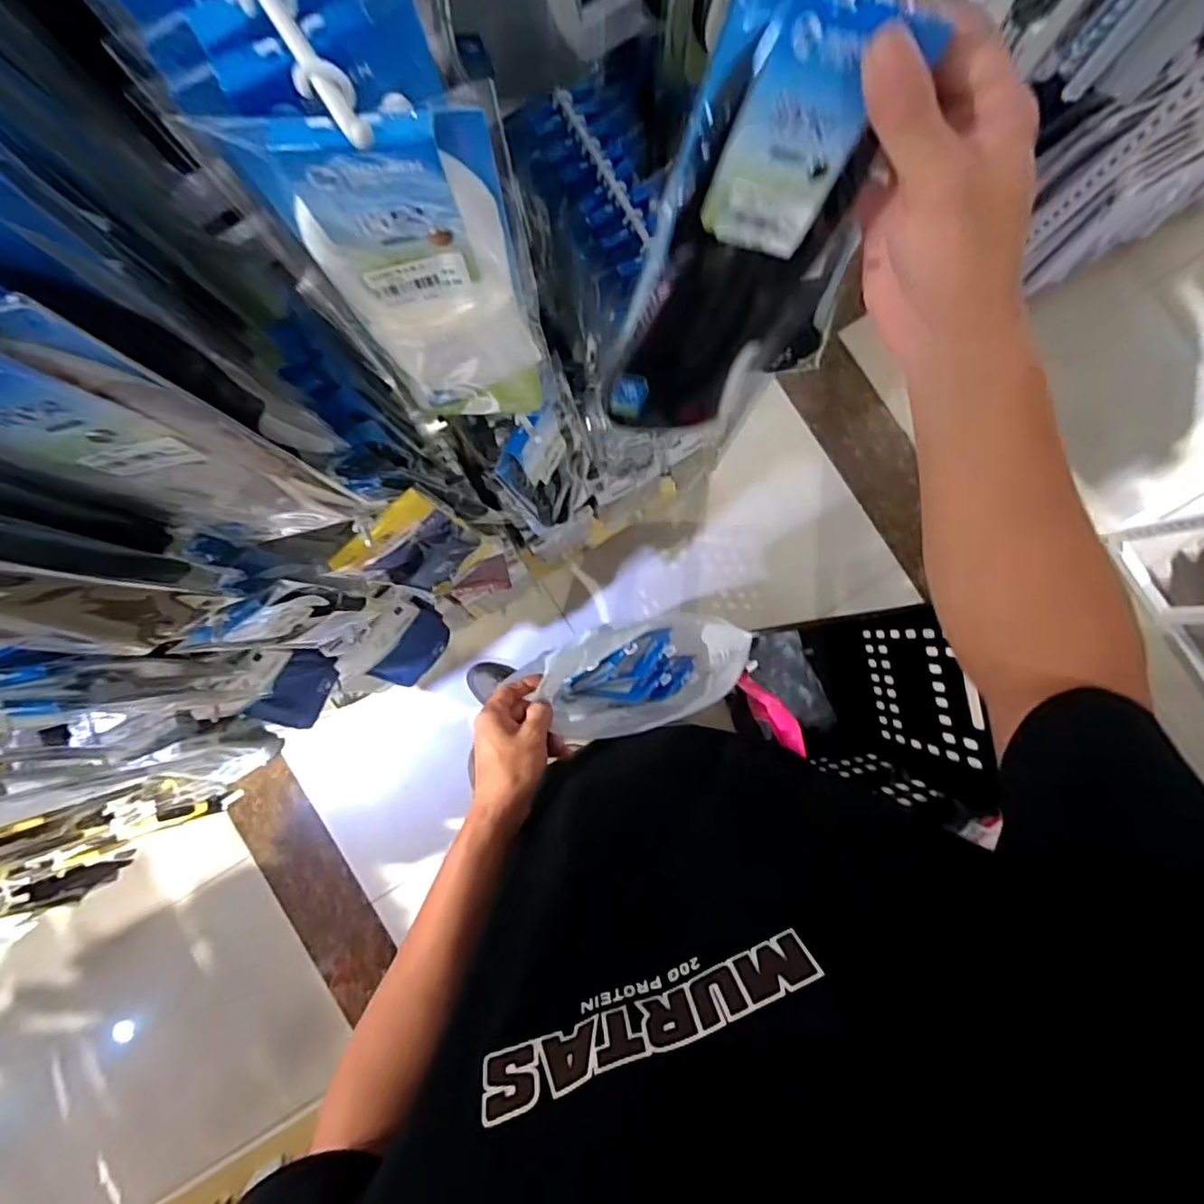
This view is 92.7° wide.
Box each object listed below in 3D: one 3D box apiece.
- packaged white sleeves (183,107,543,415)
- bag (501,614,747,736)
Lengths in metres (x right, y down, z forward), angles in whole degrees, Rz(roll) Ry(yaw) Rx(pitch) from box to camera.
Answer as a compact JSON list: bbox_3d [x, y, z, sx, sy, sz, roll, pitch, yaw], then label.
[{"bbox_3d":[-0.081,-0.150,0.295,0.088,0.217,0.015,-8,87,1],"label":"packaged white sleeves"},{"bbox_3d":[0.051,0.082,0.674,0.221,0.211,0.108,-14,86,1],"label":"bag"}]

